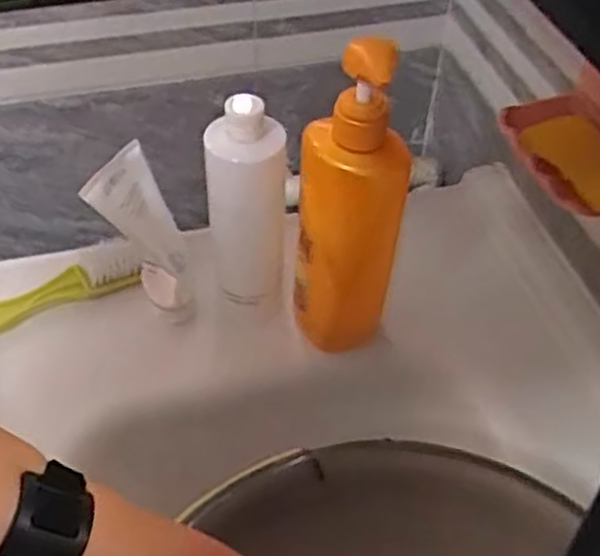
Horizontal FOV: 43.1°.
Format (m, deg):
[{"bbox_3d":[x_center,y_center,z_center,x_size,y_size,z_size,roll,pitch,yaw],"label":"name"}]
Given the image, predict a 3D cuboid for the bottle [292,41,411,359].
[{"bbox_3d":[0.034,-0.049,0.551,0.073,0.251,0.070,2,48,1],"label":"bottle"}]

